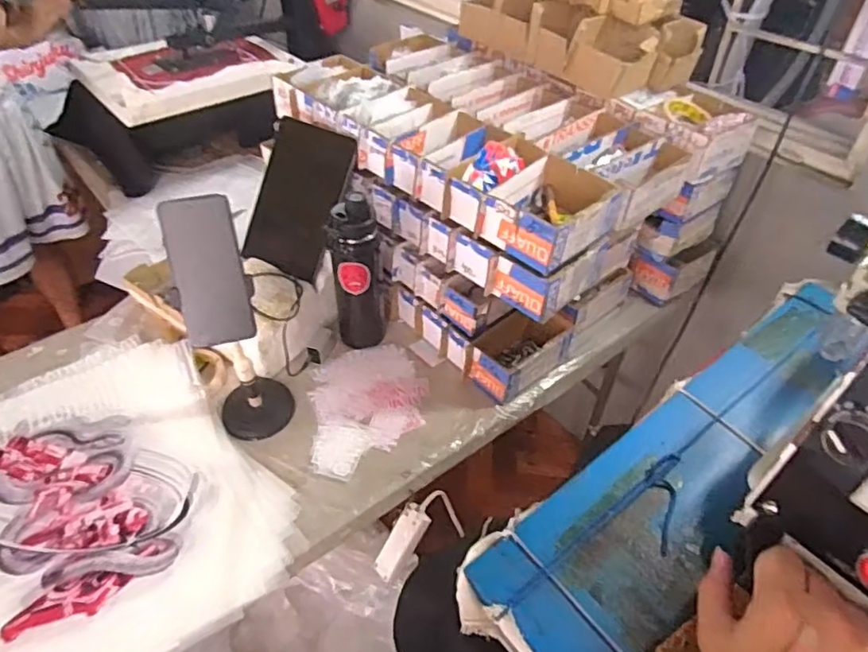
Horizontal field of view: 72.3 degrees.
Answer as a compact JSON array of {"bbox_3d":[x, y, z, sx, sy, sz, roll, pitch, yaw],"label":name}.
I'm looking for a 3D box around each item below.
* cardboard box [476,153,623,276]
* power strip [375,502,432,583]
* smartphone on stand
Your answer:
[{"bbox_3d":[0.160,-0.161,0.833,0.134,0.070,0.160,35,52,28],"label":"cardboard box"},{"bbox_3d":[-0.049,0.333,0.905,0.045,0.125,0.024,31,7,26],"label":"power strip"},{"bbox_3d":[-0.256,0.012,0.769,0.106,0.367,0.106,-15,47,-18],"label":"smartphone on stand"}]

